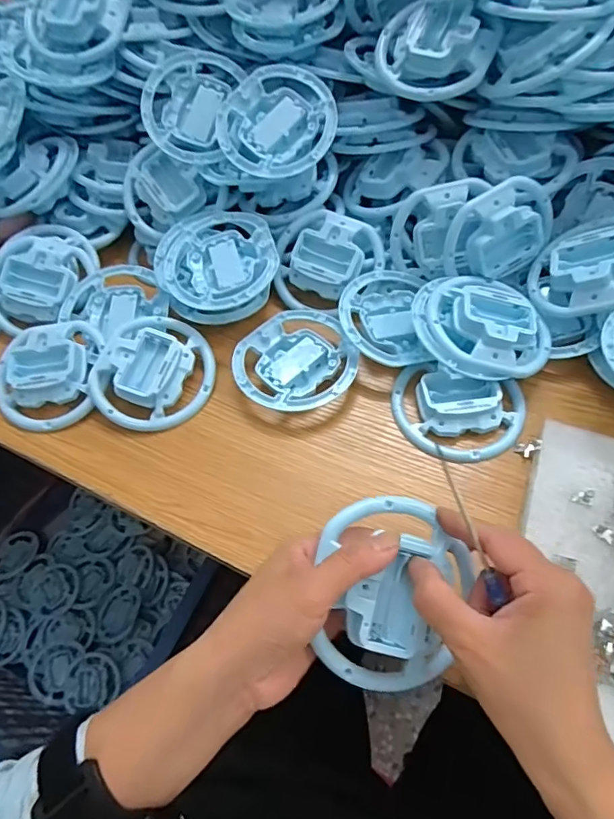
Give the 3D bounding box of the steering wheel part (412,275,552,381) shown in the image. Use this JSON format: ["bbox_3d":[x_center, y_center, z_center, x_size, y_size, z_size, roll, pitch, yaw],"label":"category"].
[{"bbox_3d":[0.141,-0.073,0.423,0.101,0.032,0.099,-2,58,3],"label":"steering wheel part"}]

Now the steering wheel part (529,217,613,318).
[{"bbox_3d":[0.236,-0.115,0.420,0.103,0.031,0.083,-17,65,25],"label":"steering wheel part"}]

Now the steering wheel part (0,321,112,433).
[{"bbox_3d":[-0.222,-0.029,0.449,0.093,0.040,0.090,-2,58,3],"label":"steering wheel part"}]

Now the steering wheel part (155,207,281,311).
[{"bbox_3d":[-0.082,-0.138,0.473,0.107,0.032,0.120,-14,59,-4],"label":"steering wheel part"}]

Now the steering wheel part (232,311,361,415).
[{"bbox_3d":[-0.010,-0.040,0.444,0.097,0.020,0.101,-23,60,-9],"label":"steering wheel part"}]

